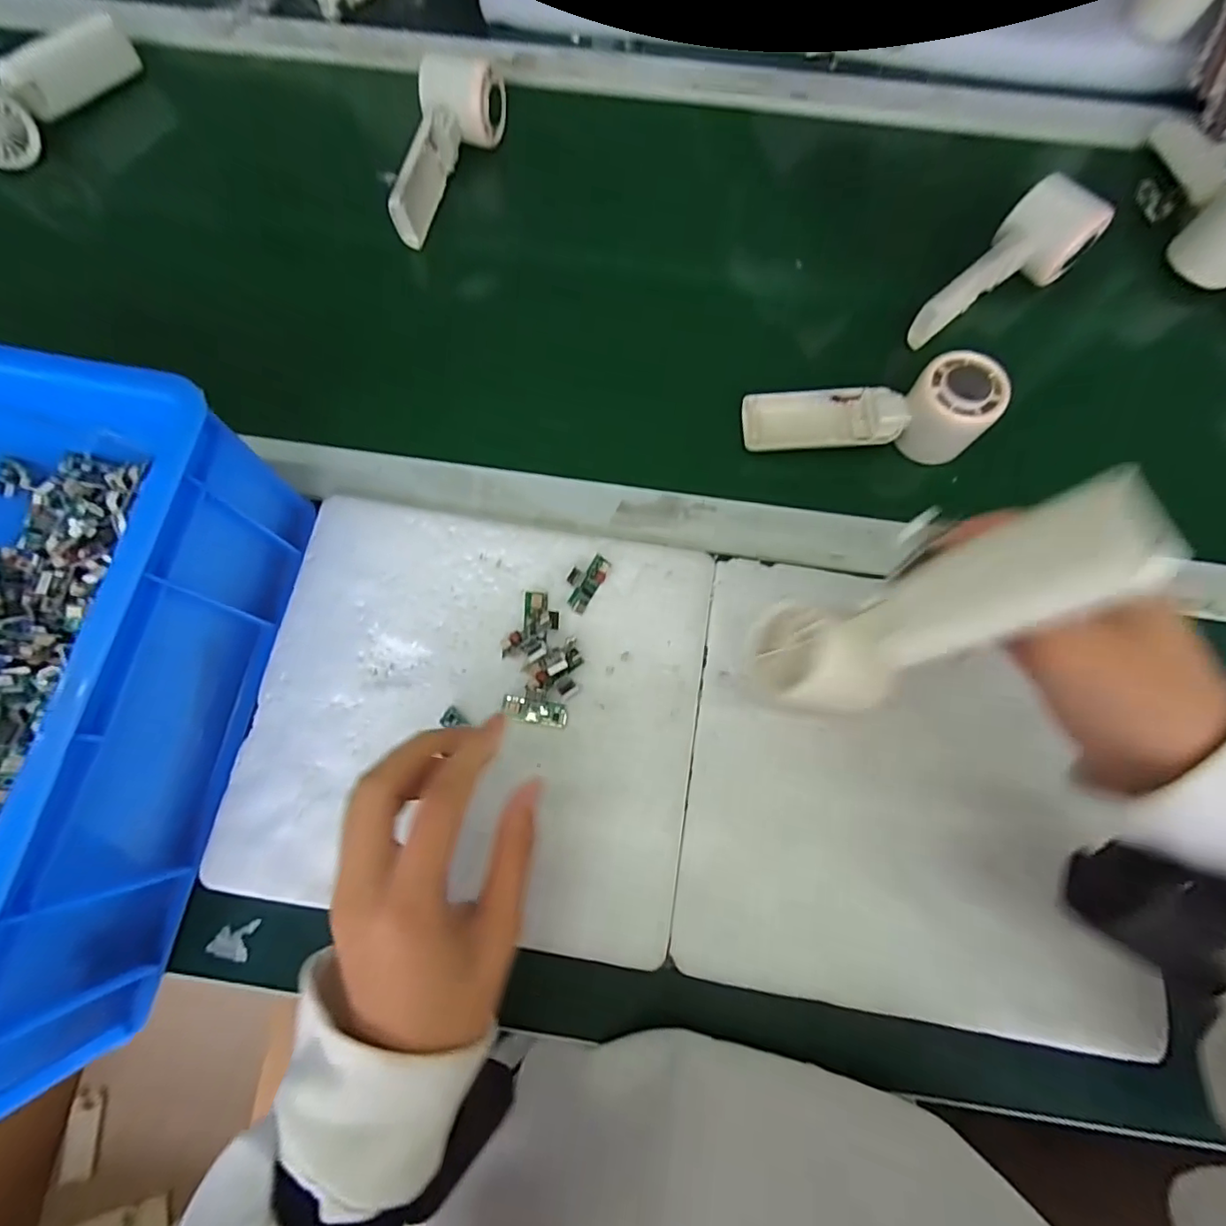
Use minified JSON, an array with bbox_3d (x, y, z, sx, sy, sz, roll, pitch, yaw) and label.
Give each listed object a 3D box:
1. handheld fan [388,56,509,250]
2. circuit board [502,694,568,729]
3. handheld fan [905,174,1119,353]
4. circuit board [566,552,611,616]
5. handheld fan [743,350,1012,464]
[{"bbox_3d":[-0.133,-0.379,0.449,0.055,0.051,0.156,10,75,2],"label":"handheld fan"},{"bbox_3d":[-0.047,0.060,0.337,0.039,0.008,0.014,10,75,2],"label":"circuit board"},{"bbox_3d":[0.292,-0.263,0.430,0.149,0.057,0.055,-36,76,5],"label":"handheld fan"},{"bbox_3d":[-0.018,-0.022,0.358,0.021,0.004,0.040,36,80,-15],"label":"circuit board"},{"bbox_3d":[0.178,-0.144,0.389,0.160,0.050,0.050,3,75,0],"label":"handheld fan"}]

